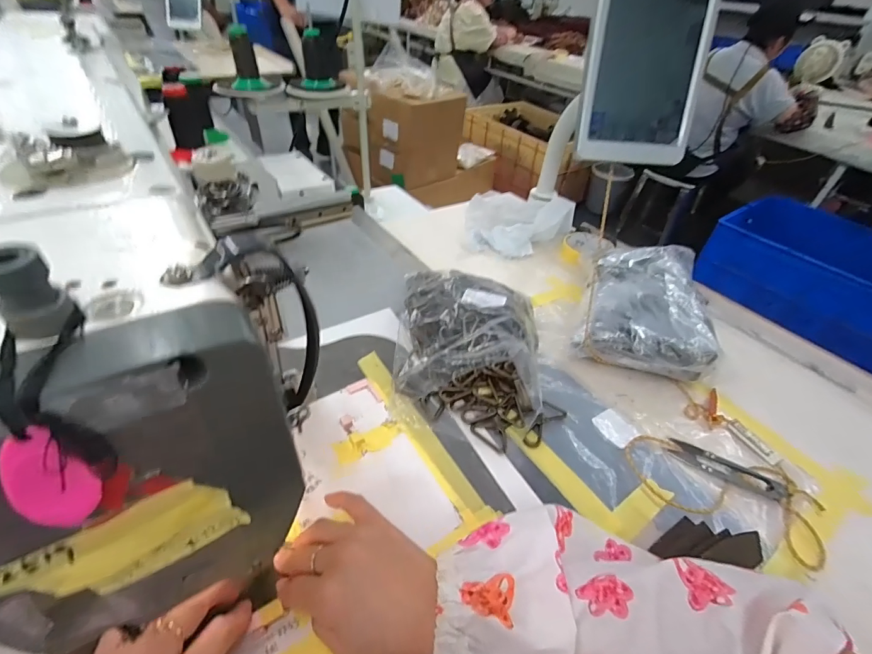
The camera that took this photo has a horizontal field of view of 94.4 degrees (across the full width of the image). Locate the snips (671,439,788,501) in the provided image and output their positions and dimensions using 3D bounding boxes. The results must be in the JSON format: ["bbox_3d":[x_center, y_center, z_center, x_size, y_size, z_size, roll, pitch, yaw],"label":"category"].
[{"bbox_3d":[0.285,0.140,0.394,0.100,0.004,0.021,22,64,22],"label":"snips"}]

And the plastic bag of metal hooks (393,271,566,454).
[{"bbox_3d":[0.043,0.007,0.464,0.175,0.075,0.249,5,42,-1],"label":"plastic bag of metal hooks"}]

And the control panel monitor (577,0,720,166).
[{"bbox_3d":[0.246,-0.307,0.472,0.148,0.210,0.018,-1,24,-13],"label":"control panel monitor"}]

